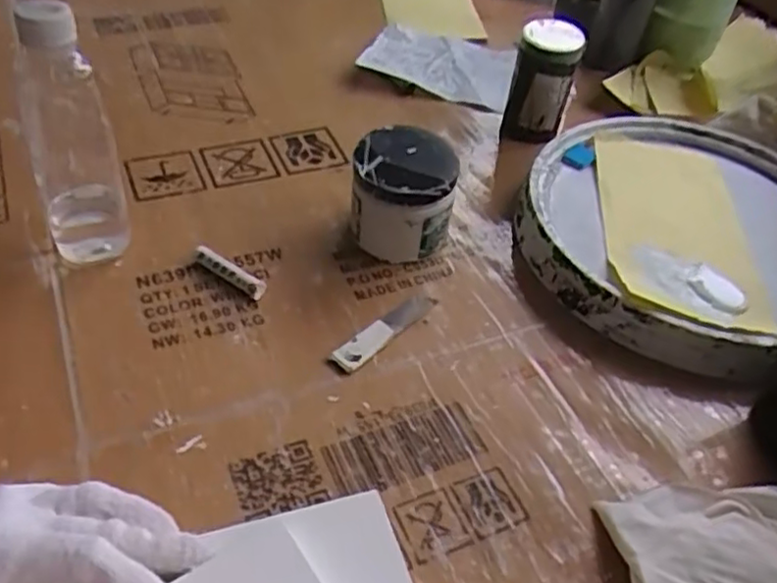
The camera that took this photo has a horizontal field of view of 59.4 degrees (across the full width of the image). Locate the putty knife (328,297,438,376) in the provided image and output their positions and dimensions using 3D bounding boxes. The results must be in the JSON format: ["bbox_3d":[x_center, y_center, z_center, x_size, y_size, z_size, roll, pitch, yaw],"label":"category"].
[{"bbox_3d":[-0.002,0.027,0.505,0.020,0.008,0.101,33,50,26],"label":"putty knife"}]

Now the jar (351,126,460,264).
[{"bbox_3d":[0.011,-0.077,0.558,0.081,0.089,0.072,8,44,3],"label":"jar"}]

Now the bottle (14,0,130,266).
[{"bbox_3d":[-0.222,-0.106,0.473,0.056,0.203,0.055,-18,48,-23],"label":"bottle"}]

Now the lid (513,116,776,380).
[{"bbox_3d":[0.260,-0.051,0.585,0.270,0.054,0.282,3,44,-3],"label":"lid"}]

